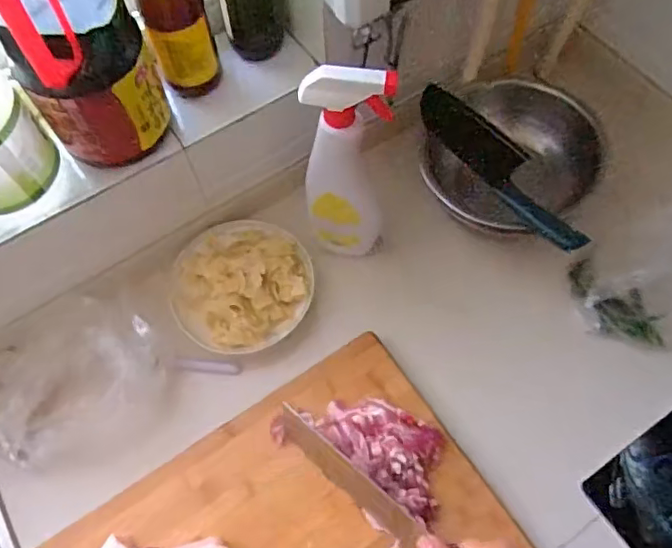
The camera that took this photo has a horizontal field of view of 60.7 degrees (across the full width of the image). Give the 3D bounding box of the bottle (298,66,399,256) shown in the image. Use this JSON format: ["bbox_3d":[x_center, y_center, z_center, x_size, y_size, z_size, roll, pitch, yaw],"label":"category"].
[{"bbox_3d":[0.011,-0.125,0.656,0.091,0.316,0.060,-3,64,1],"label":"bottle"}]

